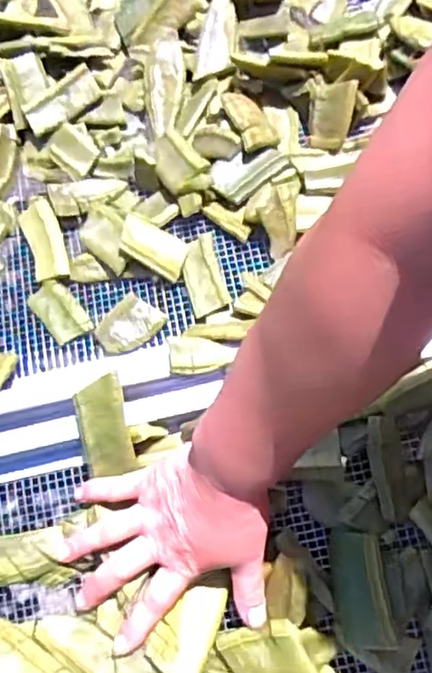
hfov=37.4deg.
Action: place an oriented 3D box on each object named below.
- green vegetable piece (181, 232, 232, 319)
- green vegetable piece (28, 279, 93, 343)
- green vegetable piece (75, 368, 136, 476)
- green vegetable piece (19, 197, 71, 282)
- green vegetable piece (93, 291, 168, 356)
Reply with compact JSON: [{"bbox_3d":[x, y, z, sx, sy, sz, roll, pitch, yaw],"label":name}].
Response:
[{"bbox_3d":[-0.010,-0.050,0.492,0.030,0.010,0.067,-15,72,-2],"label":"green vegetable piece"},{"bbox_3d":[-0.122,-0.019,0.495,0.029,0.008,0.053,-40,75,-10],"label":"green vegetable piece"},{"bbox_3d":[-0.078,0.060,0.438,0.035,0.009,0.066,-8,100,4],"label":"green vegetable piece"},{"bbox_3d":[-0.137,-0.077,0.510,0.029,0.016,0.068,-20,72,-4],"label":"green vegetable piece"},{"bbox_3d":[-0.067,-0.009,0.480,0.036,0.009,0.049,40,78,13],"label":"green vegetable piece"}]

